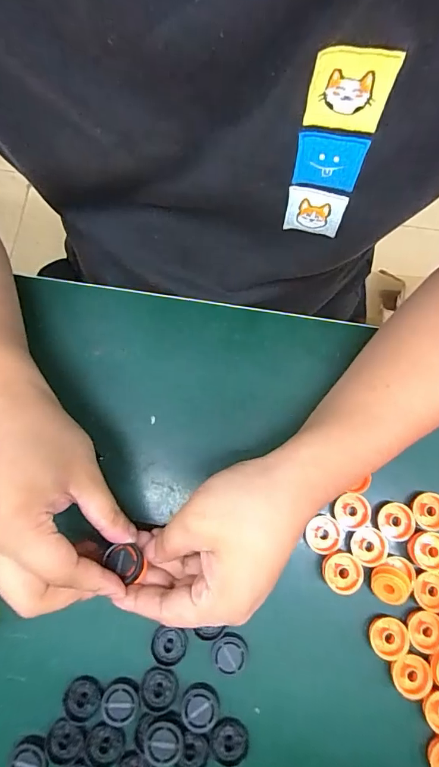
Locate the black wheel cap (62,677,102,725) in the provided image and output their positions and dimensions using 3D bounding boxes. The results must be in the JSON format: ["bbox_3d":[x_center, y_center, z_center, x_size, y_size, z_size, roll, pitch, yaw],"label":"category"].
[{"bbox_3d":[-0.094,0.217,0.285,0.024,0.010,0.024,0,79,1],"label":"black wheel cap"}]

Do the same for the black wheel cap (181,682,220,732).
[{"bbox_3d":[-0.013,0.216,0.277,0.025,0.004,0.028,5,79,2],"label":"black wheel cap"}]

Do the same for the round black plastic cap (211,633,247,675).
[{"bbox_3d":[0.007,0.184,0.283,0.023,0.006,0.025,0,79,1],"label":"round black plastic cap"}]

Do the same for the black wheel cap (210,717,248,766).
[{"bbox_3d":[0.006,0.237,0.272,0.025,0.004,0.025,0,79,1],"label":"black wheel cap"}]

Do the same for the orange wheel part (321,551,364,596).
[{"bbox_3d":[0.085,0.132,0.289,0.028,0.008,0.024,44,83,8],"label":"orange wheel part"}]

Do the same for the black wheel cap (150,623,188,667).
[{"bbox_3d":[-0.035,0.184,0.290,0.025,0.006,0.022,4,79,2],"label":"black wheel cap"}]

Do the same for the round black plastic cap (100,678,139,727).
[{"bbox_3d":[-0.067,0.215,0.280,0.024,0.005,0.028,-1,79,1],"label":"round black plastic cap"}]

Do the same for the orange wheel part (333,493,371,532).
[{"bbox_3d":[0.096,0.093,0.302,0.025,0.004,0.025,5,79,2],"label":"orange wheel part"}]

